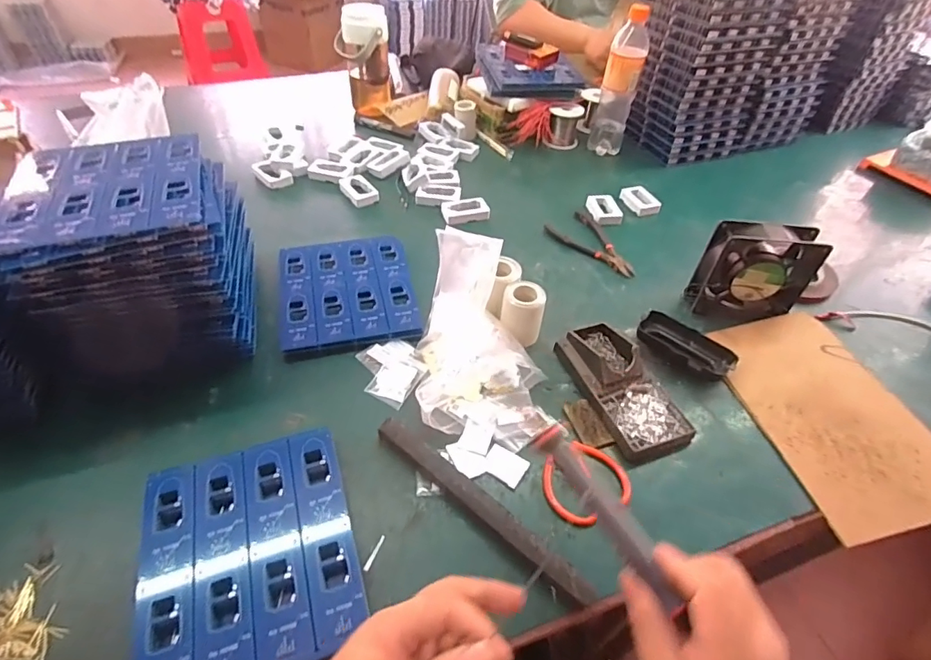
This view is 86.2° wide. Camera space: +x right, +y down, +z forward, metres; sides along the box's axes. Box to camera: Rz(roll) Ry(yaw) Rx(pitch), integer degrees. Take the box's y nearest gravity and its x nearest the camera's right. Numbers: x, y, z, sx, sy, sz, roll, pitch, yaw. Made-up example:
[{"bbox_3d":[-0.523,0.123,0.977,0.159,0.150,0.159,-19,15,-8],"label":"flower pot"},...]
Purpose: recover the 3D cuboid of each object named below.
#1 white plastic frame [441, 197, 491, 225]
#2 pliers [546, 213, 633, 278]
[{"bbox_3d":[0.000,-0.190,0.788,0.072,0.019,0.048,-9,47,-11],"label":"white plastic frame"},{"bbox_3d":[0.194,-0.128,0.742,0.079,0.010,0.159,-22,51,-22],"label":"pliers"}]

